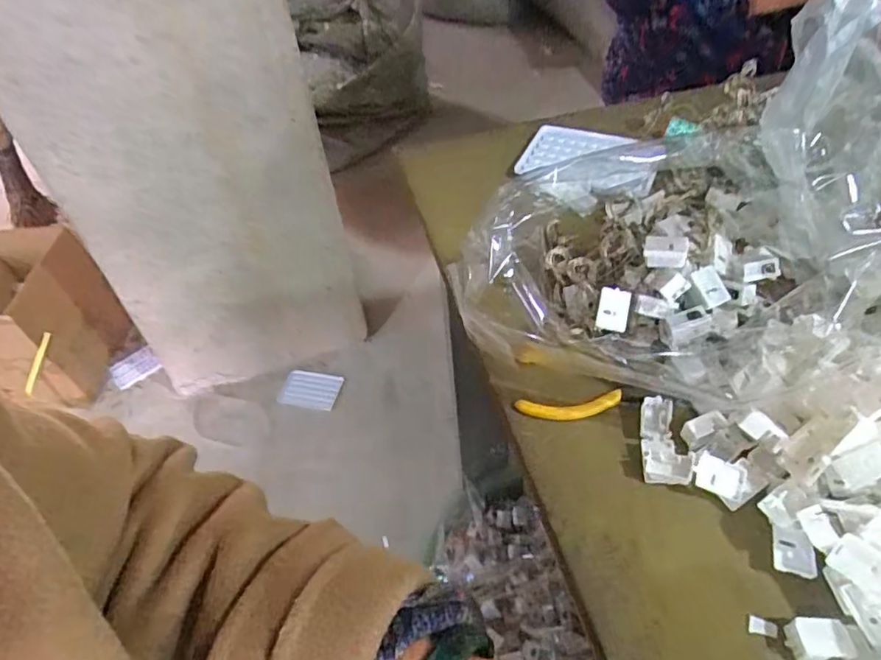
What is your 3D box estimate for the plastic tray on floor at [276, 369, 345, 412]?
[{"bbox_3d":[-0.284,0.132,1.289,0.126,0.015,0.079,10,75,-5],"label":"plastic tray on floor"}]

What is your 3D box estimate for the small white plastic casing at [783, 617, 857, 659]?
[{"bbox_3d":[0.182,0.150,0.284,0.024,0.013,0.018,-2,47,4],"label":"small white plastic casing"}]

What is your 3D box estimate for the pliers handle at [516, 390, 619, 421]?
[{"bbox_3d":[0.085,0.051,0.390,0.069,0.011,0.013,-4,46,3],"label":"pliers handle"}]

